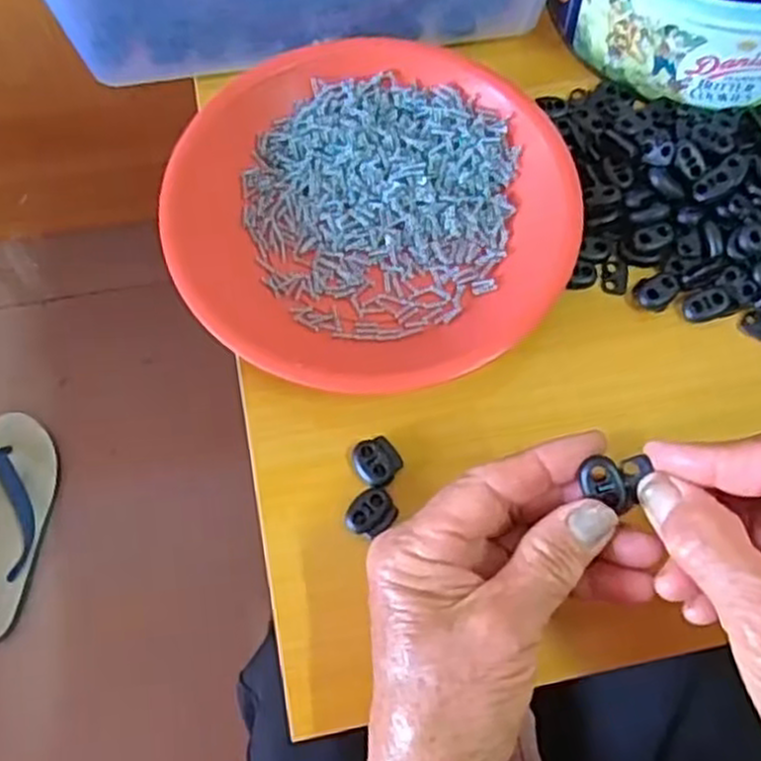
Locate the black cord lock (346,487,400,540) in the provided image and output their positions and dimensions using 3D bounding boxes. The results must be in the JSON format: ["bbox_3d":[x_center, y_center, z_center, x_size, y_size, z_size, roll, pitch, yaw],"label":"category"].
[{"bbox_3d":[-0.004,0.058,0.341,0.022,0.007,0.018,-38,73,-15],"label":"black cord lock"}]

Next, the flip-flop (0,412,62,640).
[{"bbox_3d":[-0.403,0.151,0.833,0.103,0.043,0.239,-2,67,-1],"label":"flip-flop"}]

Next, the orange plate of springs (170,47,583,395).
[{"bbox_3d":[-0.005,-0.083,0.386,0.185,0.024,0.184,0,67,-1],"label":"orange plate of springs"}]

